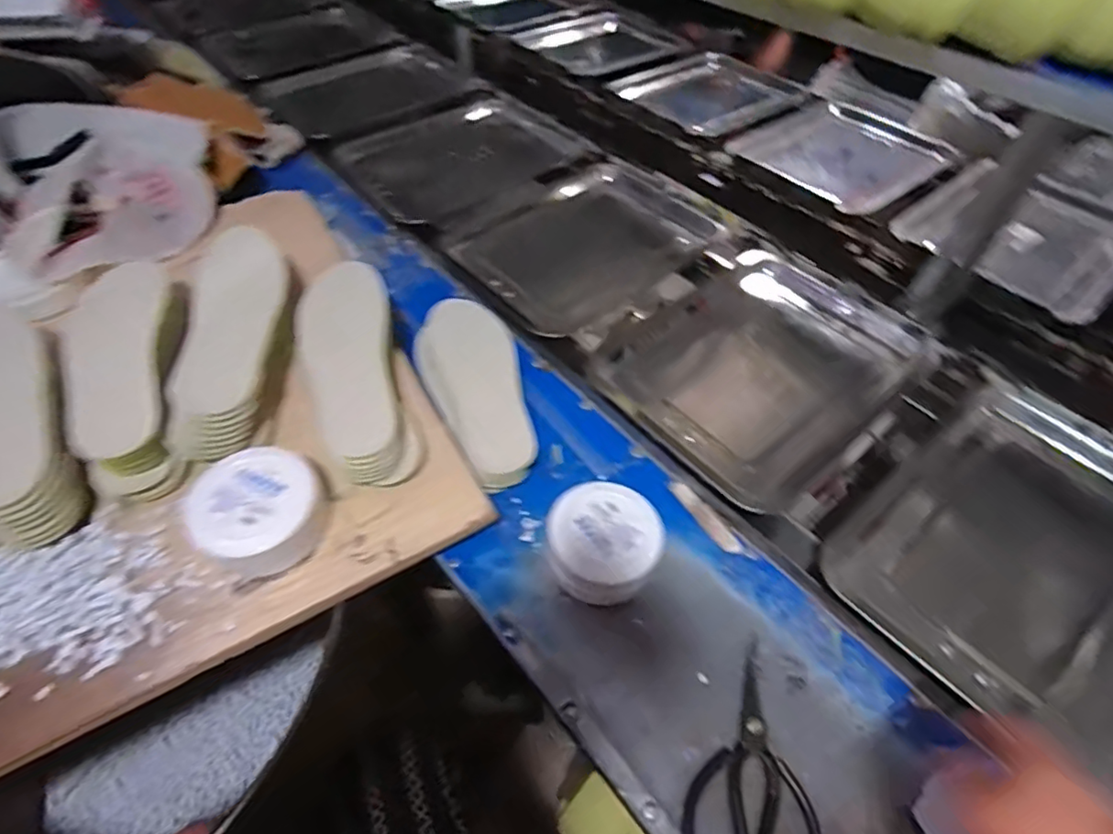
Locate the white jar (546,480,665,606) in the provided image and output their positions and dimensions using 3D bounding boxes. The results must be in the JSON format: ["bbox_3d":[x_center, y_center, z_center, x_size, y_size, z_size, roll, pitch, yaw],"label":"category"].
[{"bbox_3d":[0.042,0.120,0.551,0.106,0.056,0.104,1,50,-2],"label":"white jar"}]

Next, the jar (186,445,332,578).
[{"bbox_3d":[-0.255,0.079,0.508,0.097,0.061,0.096,1,50,-2],"label":"jar"}]

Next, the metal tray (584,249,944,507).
[{"bbox_3d":[0.246,-0.059,0.694,0.336,0.054,0.258,-32,59,-26],"label":"metal tray"}]

